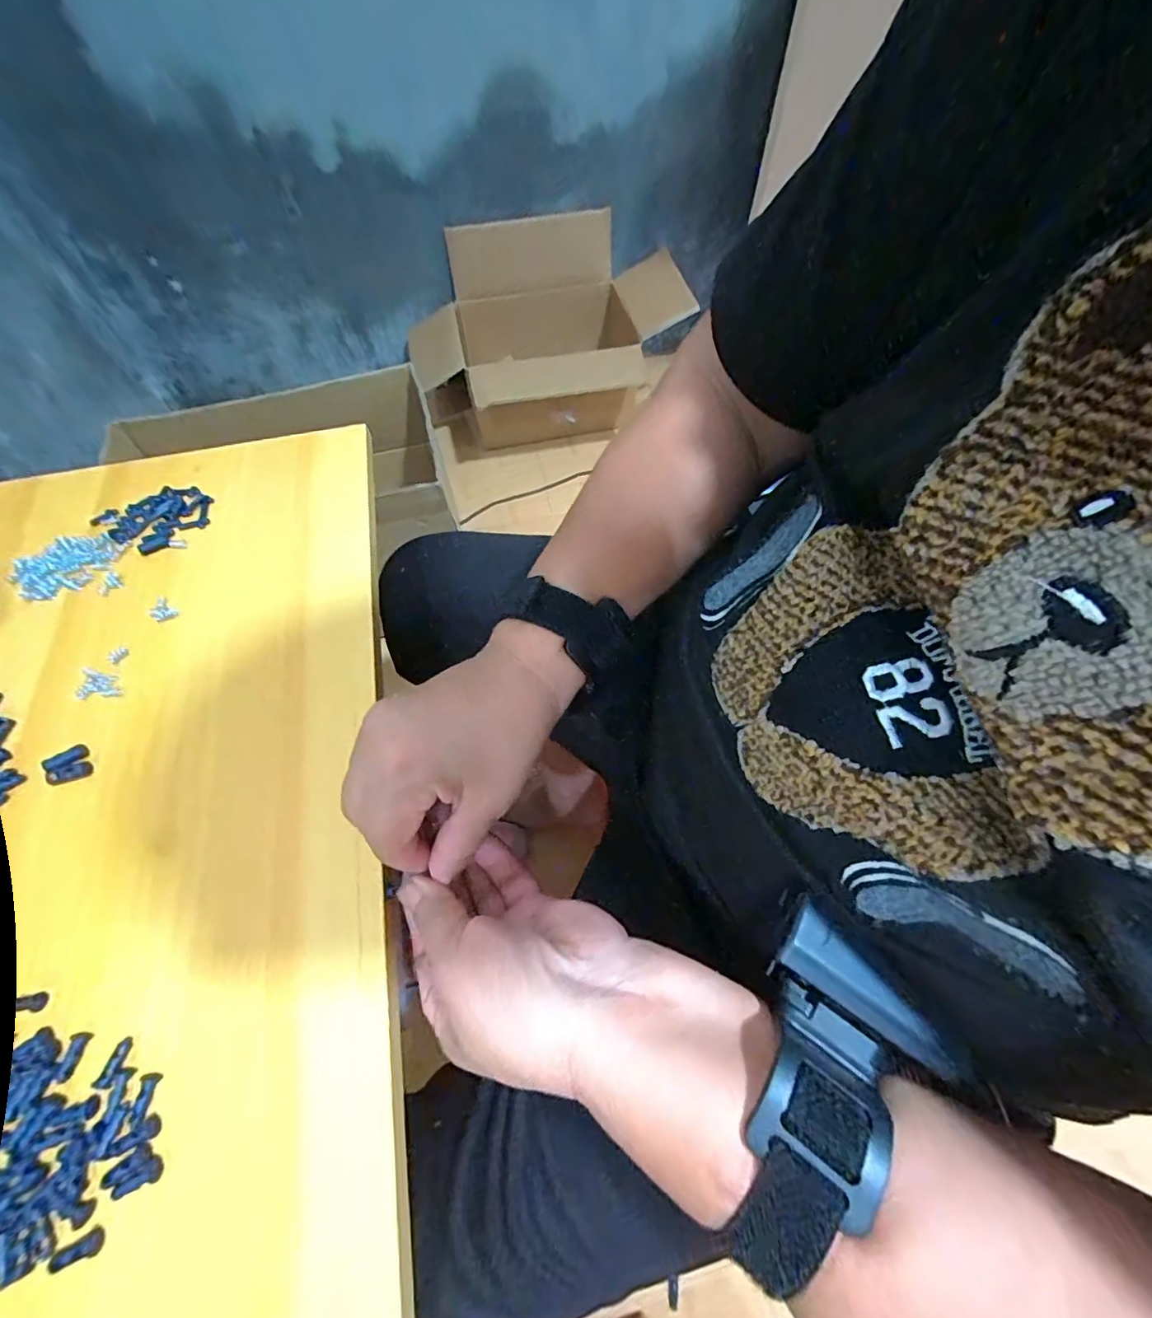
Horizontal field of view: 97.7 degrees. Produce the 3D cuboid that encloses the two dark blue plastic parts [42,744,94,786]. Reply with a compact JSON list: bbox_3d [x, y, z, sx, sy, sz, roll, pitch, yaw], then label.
[{"bbox_3d":[-0.275,0.058,0.272,0.020,0.007,0.018,-27,64,-13],"label":"two dark blue plastic parts"}]

